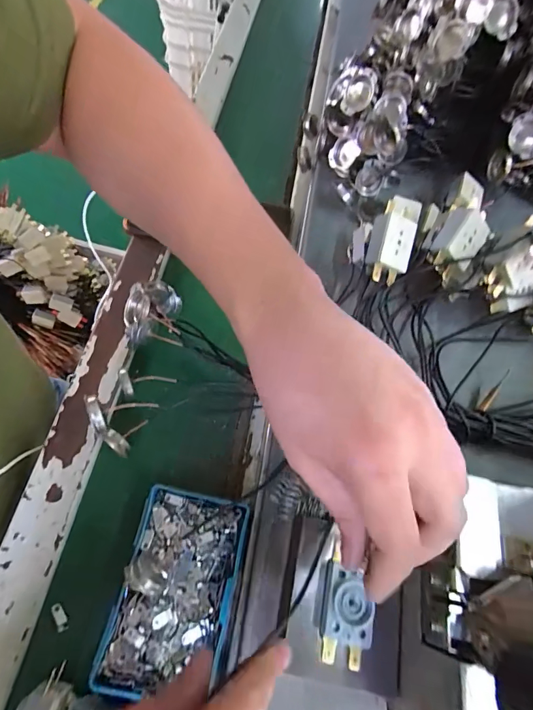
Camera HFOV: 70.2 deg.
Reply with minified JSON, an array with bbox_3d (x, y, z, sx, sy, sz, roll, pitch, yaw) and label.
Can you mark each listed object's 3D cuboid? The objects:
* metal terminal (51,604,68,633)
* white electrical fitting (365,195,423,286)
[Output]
[{"bbox_3d":[-0.135,0.171,0.246,0.006,0.004,0.017,-28,71,-19],"label":"metal terminal"},{"bbox_3d":[0.094,-0.087,0.287,0.031,0.016,0.062,14,90,-24],"label":"white electrical fitting"}]

